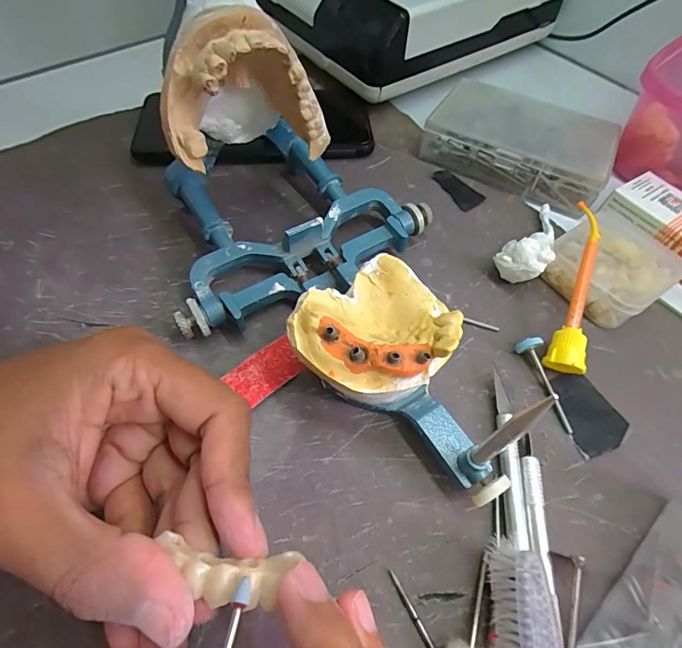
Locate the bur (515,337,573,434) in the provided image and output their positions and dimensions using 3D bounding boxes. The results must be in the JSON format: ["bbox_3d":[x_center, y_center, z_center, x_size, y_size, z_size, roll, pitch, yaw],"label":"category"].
[{"bbox_3d":[0.097,0.028,0.189,0.010,0.013,0.045,-10,60,-8],"label":"bur"}]

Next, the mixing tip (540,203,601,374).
[{"bbox_3d":[0.119,-0.019,0.201,0.016,0.014,0.087,16,76,10],"label":"mixing tip"}]

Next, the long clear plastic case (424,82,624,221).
[{"bbox_3d":[0.124,-0.126,0.269,0.112,0.029,0.081,31,63,16],"label":"long clear plastic case"}]

